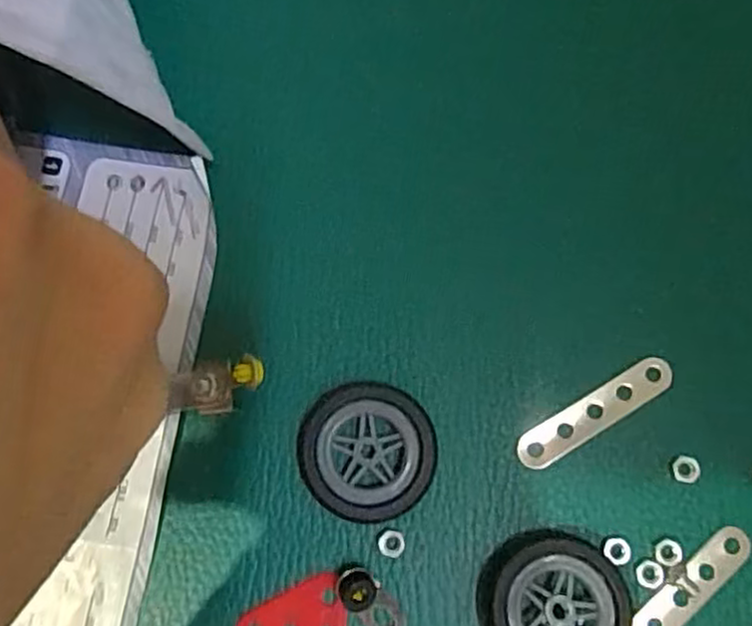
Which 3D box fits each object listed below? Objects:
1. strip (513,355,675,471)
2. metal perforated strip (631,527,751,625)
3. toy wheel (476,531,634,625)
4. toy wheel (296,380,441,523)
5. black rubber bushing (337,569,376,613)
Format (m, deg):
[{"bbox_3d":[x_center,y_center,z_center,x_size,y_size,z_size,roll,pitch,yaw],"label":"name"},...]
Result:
[{"bbox_3d":[0.062,0.028,0.198,0.048,0.004,0.011,-32,80,-5],"label":"strip"},{"bbox_3d":[0.081,0.075,0.187,0.048,0.004,0.012,-44,81,-7],"label":"metal perforated strip"},{"bbox_3d":[0.048,0.078,0.186,0.039,0.011,0.037,0,78,1],"label":"toy wheel"},{"bbox_3d":[-0.003,0.039,0.197,0.037,0.007,0.036,0,78,1],"label":"toy wheel"},{"bbox_3d":[-0.005,0.074,0.189,0.010,0.007,0.010,0,78,1],"label":"black rubber bushing"}]

